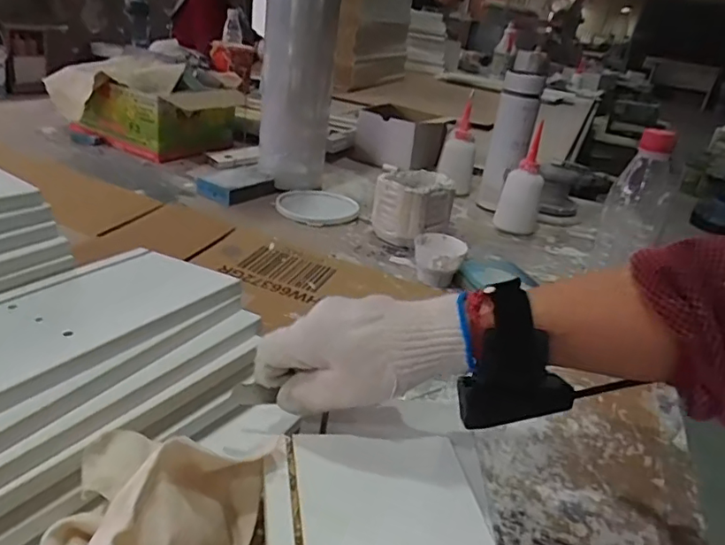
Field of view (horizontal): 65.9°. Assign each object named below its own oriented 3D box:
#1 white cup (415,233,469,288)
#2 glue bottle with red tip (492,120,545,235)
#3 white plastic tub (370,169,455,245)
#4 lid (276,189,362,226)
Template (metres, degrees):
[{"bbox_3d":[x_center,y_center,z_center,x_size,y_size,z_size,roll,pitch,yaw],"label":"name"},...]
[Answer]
[{"bbox_3d":[0.094,-0.017,0.692,0.062,0.043,0.059,8,26,1],"label":"white cup"},{"bbox_3d":[0.249,-0.137,0.859,0.060,0.147,0.069,16,27,14],"label":"glue bottle with red tip"},{"bbox_3d":[0.072,-0.091,0.795,0.086,0.086,0.110,25,30,29],"label":"white plastic tub"},{"bbox_3d":[-0.066,-0.105,0.863,0.117,0.011,0.136,16,27,14],"label":"lid"}]

